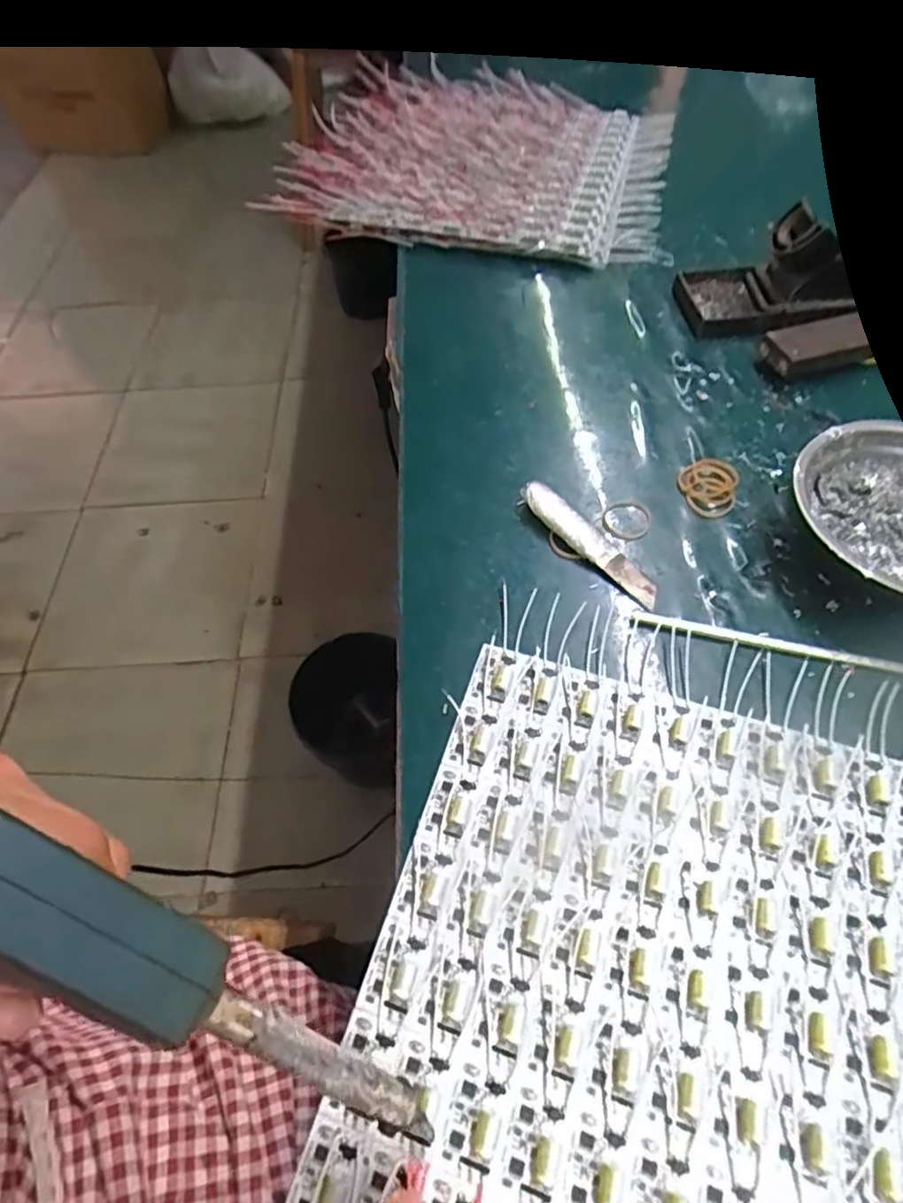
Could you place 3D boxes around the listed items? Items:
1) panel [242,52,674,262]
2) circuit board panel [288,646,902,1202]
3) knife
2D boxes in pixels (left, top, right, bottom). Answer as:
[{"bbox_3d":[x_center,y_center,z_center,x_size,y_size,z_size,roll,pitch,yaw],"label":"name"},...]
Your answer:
[{"bbox_3d":[0.022,-0.441,0.605,0.346,0.036,0.304,13,59,10],"label":"panel"},{"bbox_3d":[0.115,0.156,0.245,0.283,0.008,0.242,15,59,11],"label":"circuit board panel"},{"bbox_3d":[0.080,-0.036,0.365,0.020,0.009,0.102,-36,63,-19],"label":"knife"}]

